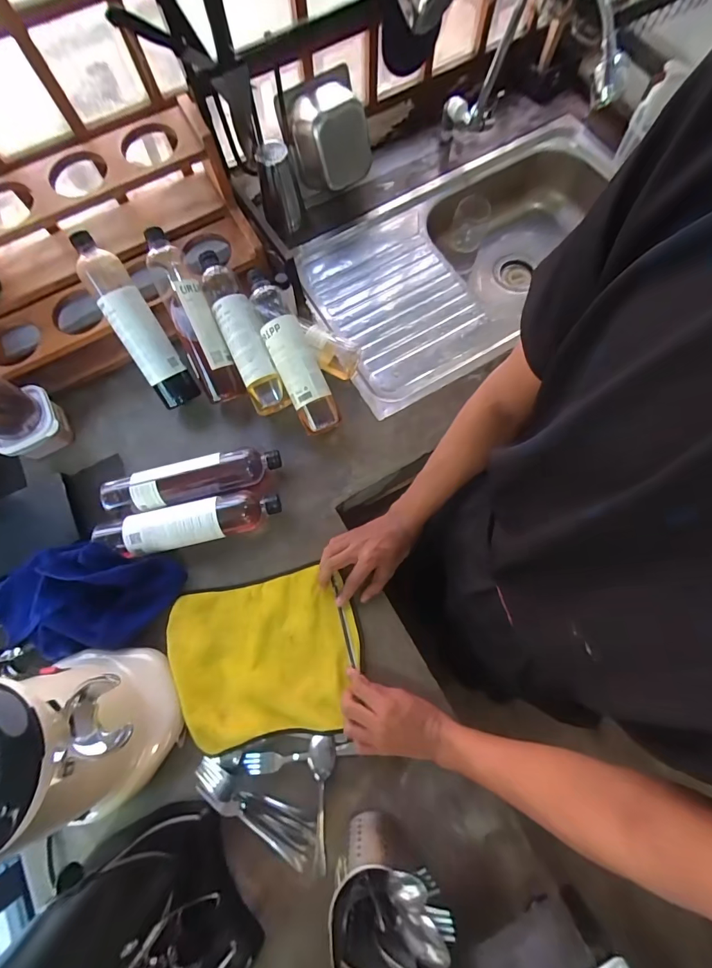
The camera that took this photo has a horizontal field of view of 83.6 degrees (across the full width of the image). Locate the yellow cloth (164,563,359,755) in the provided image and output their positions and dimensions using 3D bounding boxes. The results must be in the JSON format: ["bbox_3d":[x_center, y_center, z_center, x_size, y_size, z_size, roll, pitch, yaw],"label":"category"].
[{"bbox_3d":[-0.132,0.253,0.590,0.267,0.010,0.220,-13,72,-5],"label":"yellow cloth"}]

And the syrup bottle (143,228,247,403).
[{"bbox_3d":[-0.272,-0.274,0.666,0.069,0.080,0.274,-26,92,-9],"label":"syrup bottle"}]

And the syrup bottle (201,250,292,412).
[{"bbox_3d":[-0.193,-0.258,0.671,0.063,0.057,0.278,-24,90,-8],"label":"syrup bottle"}]

